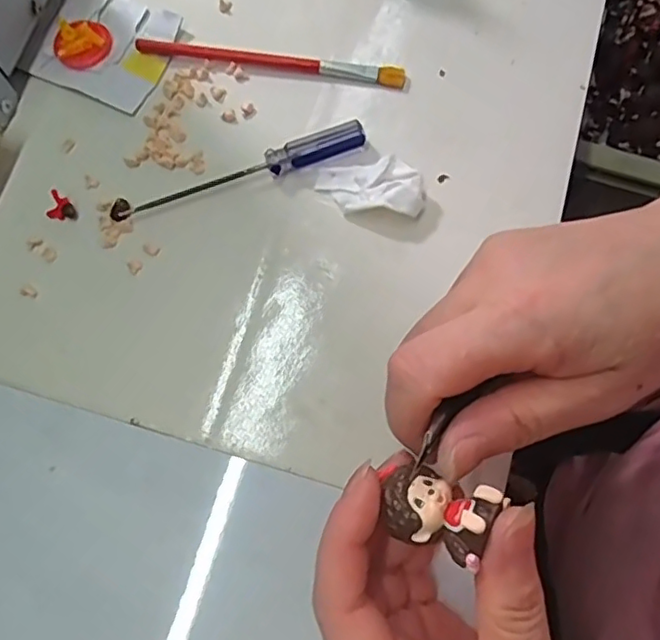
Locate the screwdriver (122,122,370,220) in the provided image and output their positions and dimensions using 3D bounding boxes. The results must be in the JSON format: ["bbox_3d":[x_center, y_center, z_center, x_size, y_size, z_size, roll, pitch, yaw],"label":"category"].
[{"bbox_3d":[-0.043,-0.073,0.304,0.126,0.011,0.013,-20,74,-5],"label":"screwdriver"}]

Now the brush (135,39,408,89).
[{"bbox_3d":[-0.032,-0.141,0.326,0.145,0.007,0.010,9,74,4],"label":"brush"}]

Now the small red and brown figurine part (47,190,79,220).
[{"bbox_3d":[-0.135,-0.057,0.301,0.014,0.010,0.011,24,75,8],"label":"small red and brown figurine part"}]

